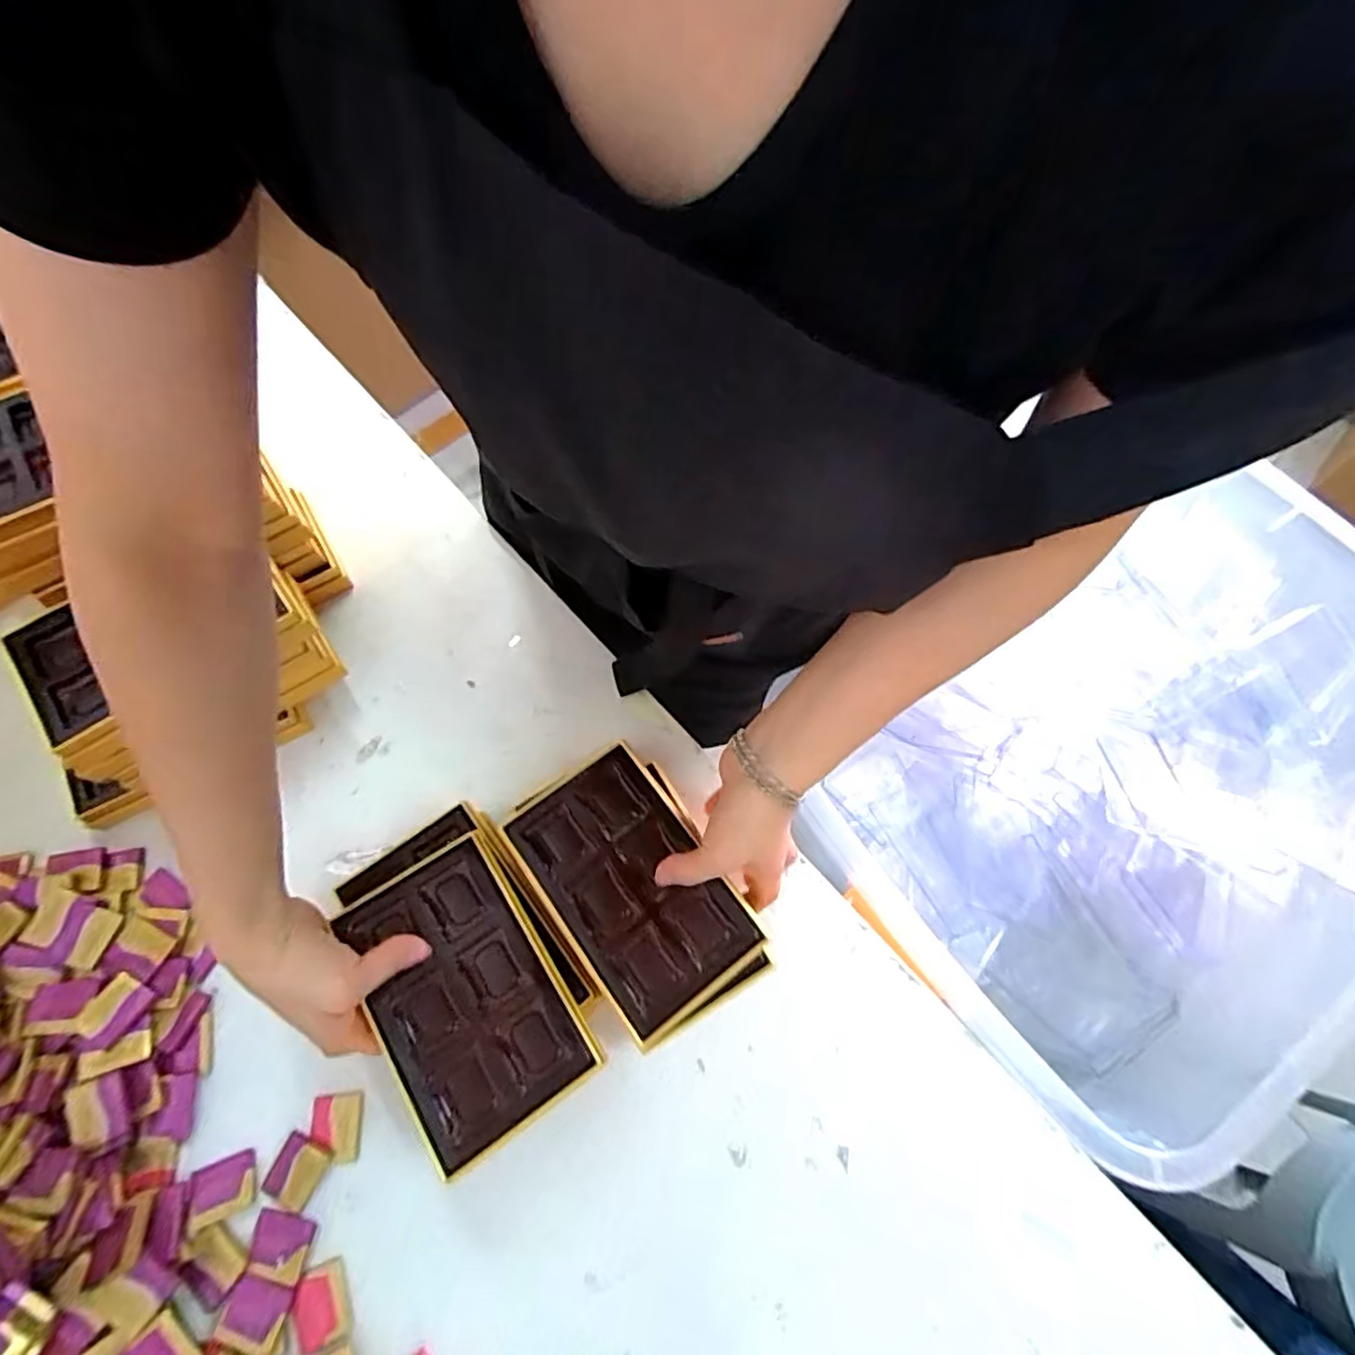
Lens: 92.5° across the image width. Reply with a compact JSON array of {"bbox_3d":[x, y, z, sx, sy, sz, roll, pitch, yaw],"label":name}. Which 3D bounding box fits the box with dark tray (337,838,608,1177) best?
[{"bbox_3d":[-0.132,0.192,0.399,0.100,0.013,0.165,-31,73,-14],"label":"box with dark tray"}]

